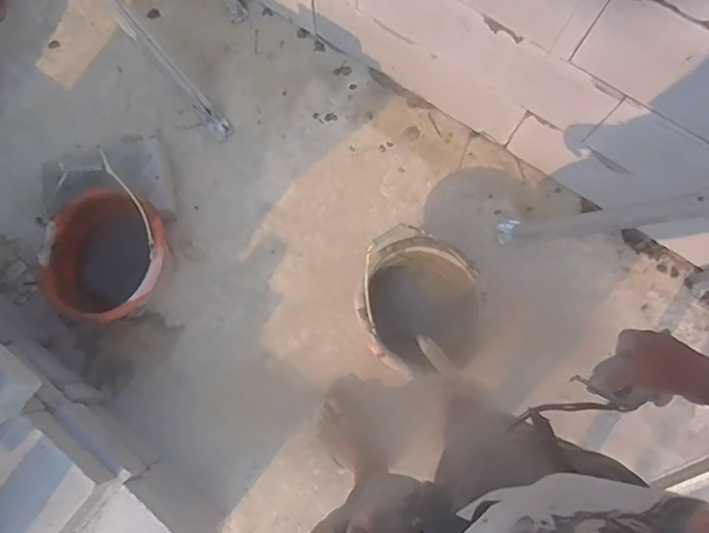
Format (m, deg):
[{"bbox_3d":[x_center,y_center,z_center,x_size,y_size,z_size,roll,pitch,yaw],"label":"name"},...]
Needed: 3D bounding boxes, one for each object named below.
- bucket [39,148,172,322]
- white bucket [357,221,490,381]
[{"bbox_3d":[-0.562,-0.023,1.201,0.291,0.207,0.280,0,78,0],"label":"bucket"},{"bbox_3d":[0.147,0.089,1.143,0.267,0.269,0.295,-23,79,-4],"label":"white bucket"}]

